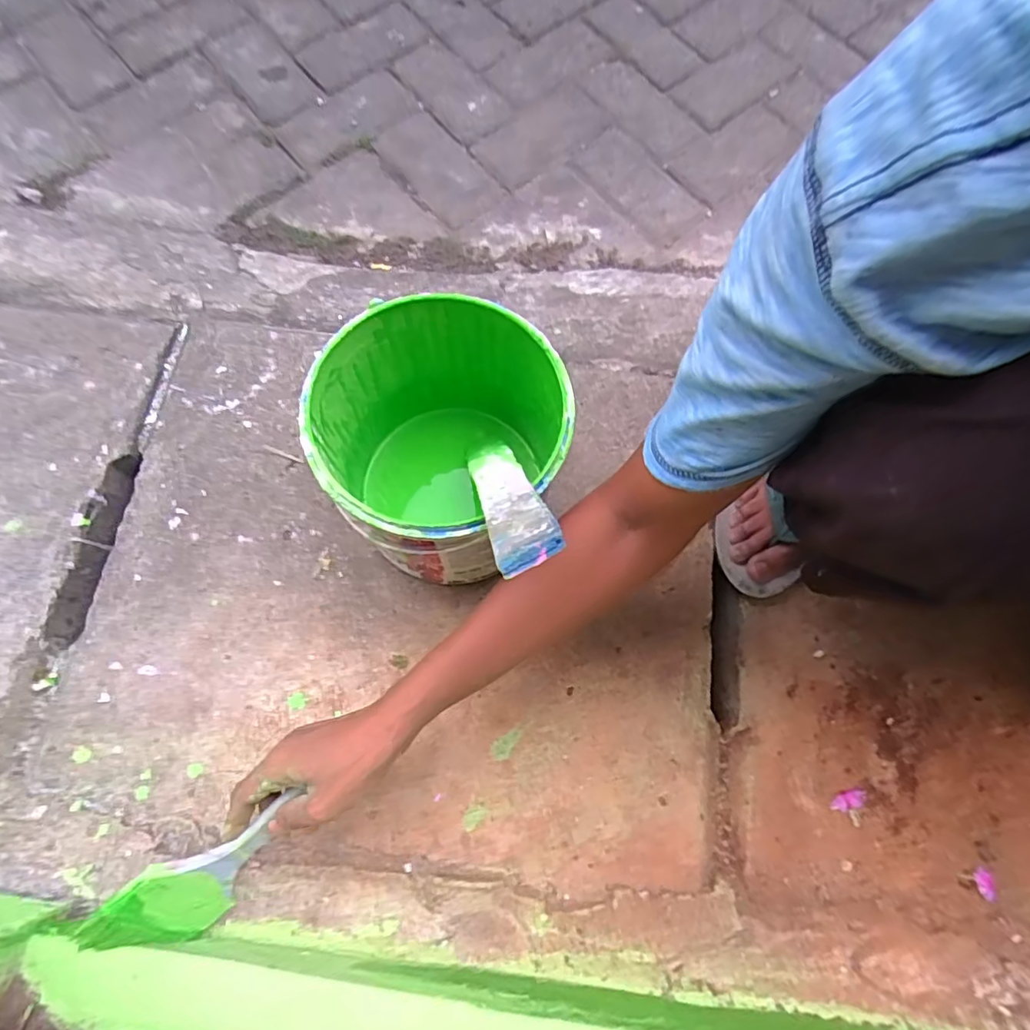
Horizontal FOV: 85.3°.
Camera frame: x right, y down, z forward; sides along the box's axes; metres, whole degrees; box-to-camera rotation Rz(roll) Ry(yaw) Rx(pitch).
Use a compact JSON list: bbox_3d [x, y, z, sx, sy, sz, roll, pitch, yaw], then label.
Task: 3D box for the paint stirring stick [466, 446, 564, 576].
[{"bbox_3d":[-0.008,-0.018,0.358,0.031,0.237,0.015,-8,108,-5],"label":"paint stirring stick"}]

